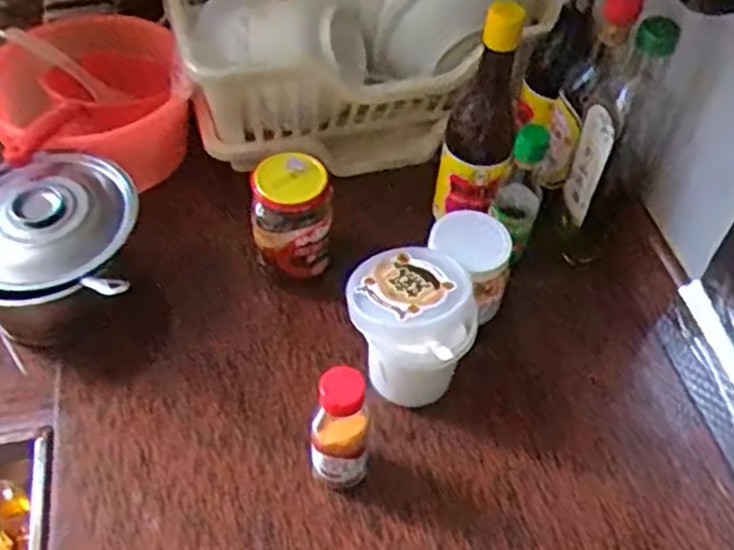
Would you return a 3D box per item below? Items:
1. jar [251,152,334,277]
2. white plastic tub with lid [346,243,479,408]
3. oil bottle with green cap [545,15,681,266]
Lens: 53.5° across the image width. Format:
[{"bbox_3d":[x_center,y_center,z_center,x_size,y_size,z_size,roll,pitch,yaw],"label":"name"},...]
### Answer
[{"bbox_3d":[-0.071,-0.057,0.691,0.071,0.102,0.062,-5,53,-6],"label":"jar"},{"bbox_3d":[0.036,0.046,0.642,0.100,0.131,0.106,1,52,-1],"label":"white plastic tub with lid"},{"bbox_3d":[0.229,-0.116,0.675,0.079,0.240,0.061,36,59,23],"label":"oil bottle with green cap"}]

